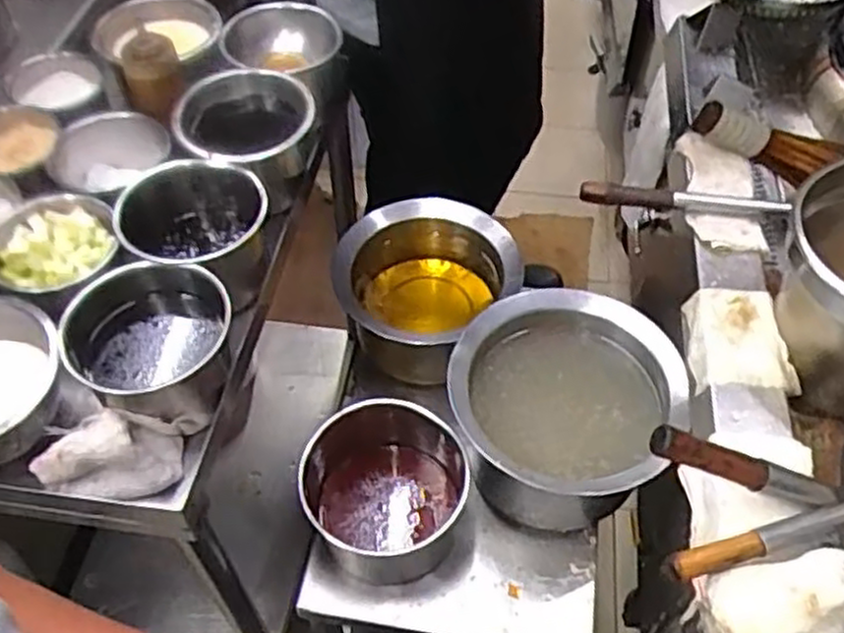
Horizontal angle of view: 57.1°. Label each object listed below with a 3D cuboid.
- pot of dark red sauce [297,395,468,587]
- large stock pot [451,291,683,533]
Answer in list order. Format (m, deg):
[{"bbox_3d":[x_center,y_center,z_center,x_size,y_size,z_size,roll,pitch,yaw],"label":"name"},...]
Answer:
[{"bbox_3d":[-0.058,0.214,0.998,0.208,0.150,0.192,0,52,0],"label":"pot of dark red sauce"},{"bbox_3d":[0.187,0.122,0.994,0.262,0.153,0.272,0,52,0],"label":"large stock pot"}]

